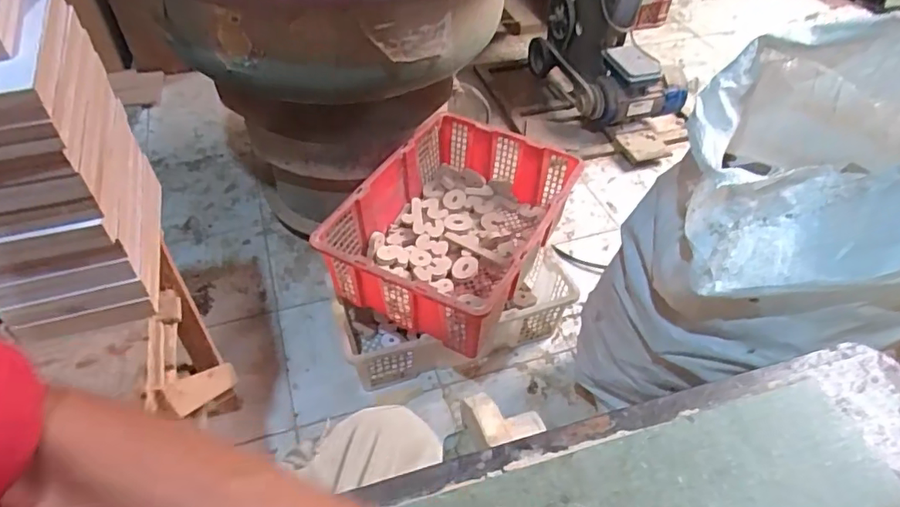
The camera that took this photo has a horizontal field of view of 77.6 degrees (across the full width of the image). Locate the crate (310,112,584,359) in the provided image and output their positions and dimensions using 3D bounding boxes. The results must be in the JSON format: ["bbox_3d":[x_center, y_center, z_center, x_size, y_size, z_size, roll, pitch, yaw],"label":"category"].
[{"bbox_3d":[0.014,-0.053,1.141,0.360,0.182,0.478,22,50,19],"label":"crate"}]

